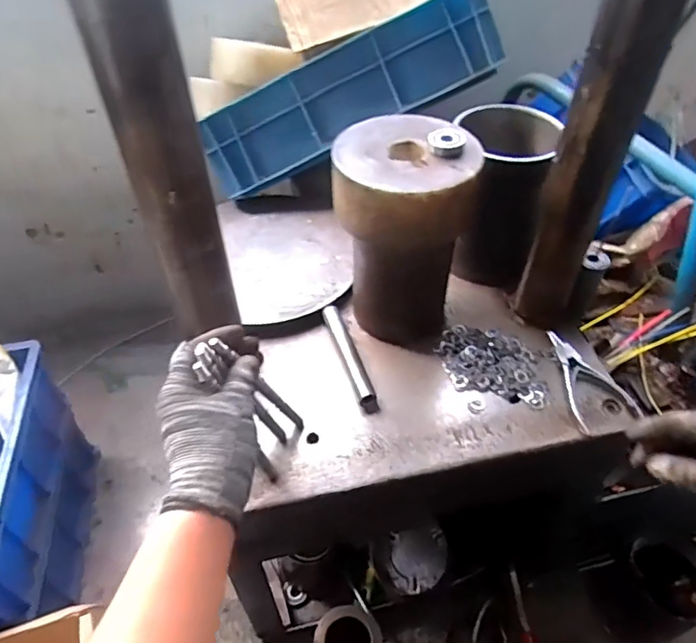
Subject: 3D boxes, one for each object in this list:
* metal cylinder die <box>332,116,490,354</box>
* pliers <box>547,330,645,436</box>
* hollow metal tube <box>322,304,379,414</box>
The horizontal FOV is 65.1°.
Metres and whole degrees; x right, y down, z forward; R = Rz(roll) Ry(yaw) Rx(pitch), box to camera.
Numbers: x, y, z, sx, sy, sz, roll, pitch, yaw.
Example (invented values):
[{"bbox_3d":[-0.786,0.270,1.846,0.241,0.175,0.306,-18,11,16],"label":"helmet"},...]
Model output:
[{"bbox_3d":[0.059,-0.093,0.613,0.143,0.219,0.135,4,46,5],"label":"metal cylinder die"},{"bbox_3d":[0.261,0.061,0.608,0.070,0.017,0.127,-12,47,-11],"label":"pliers"},{"bbox_3d":[0.002,0.039,0.632,0.023,0.020,0.150,-14,48,-13],"label":"hollow metal tube"}]

